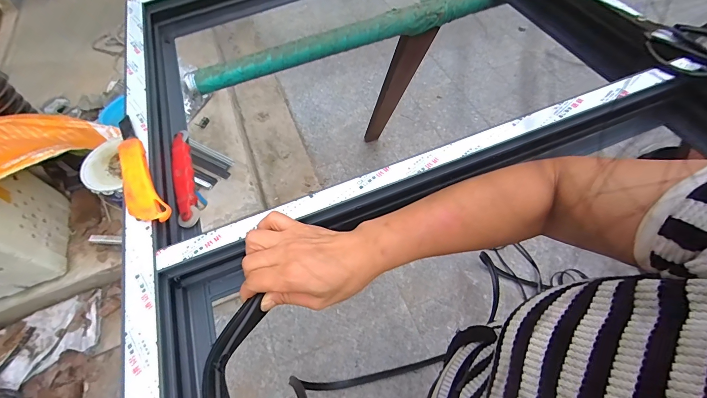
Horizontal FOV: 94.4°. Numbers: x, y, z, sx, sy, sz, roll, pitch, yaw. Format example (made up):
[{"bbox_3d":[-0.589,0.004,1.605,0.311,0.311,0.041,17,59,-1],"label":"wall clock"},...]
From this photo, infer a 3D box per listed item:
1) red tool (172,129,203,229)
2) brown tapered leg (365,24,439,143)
[{"bbox_3d":[-0.258,-0.039,0.498,0.030,0.016,0.184,-21,59,-8],"label":"red tool"},{"bbox_3d":[0.126,-0.362,1.244,0.078,0.961,0.047,-15,85,-7],"label":"brown tapered leg"}]

